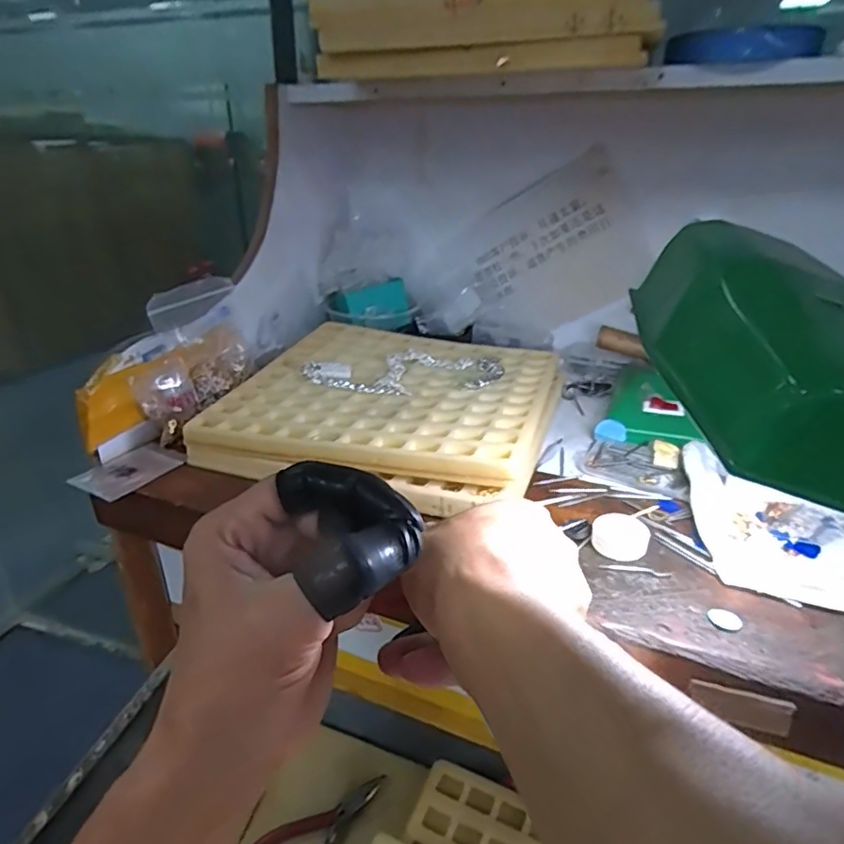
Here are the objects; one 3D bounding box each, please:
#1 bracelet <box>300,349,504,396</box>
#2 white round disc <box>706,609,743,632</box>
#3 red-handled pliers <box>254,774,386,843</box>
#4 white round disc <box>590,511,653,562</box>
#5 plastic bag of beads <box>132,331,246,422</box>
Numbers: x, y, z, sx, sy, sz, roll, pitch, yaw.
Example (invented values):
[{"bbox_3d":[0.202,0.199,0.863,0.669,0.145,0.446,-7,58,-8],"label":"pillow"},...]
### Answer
[{"bbox_3d":[-0.016,-0.049,0.532,0.165,0.007,0.108,10,27,19],"label":"bracelet"},{"bbox_3d":[0.158,0.103,0.301,0.015,0.004,0.015,0,25,0],"label":"white round disc"},{"bbox_3d":[-0.088,0.314,0.430,0.047,0.016,0.133,23,46,39],"label":"red-handled pliers"},{"bbox_3d":[0.122,0.072,0.357,0.033,0.005,0.033,-7,49,8],"label":"white round disc"},{"bbox_3d":[-0.193,-0.041,0.510,0.039,0.052,0.118,12,27,22],"label":"plastic bag of beads"}]

